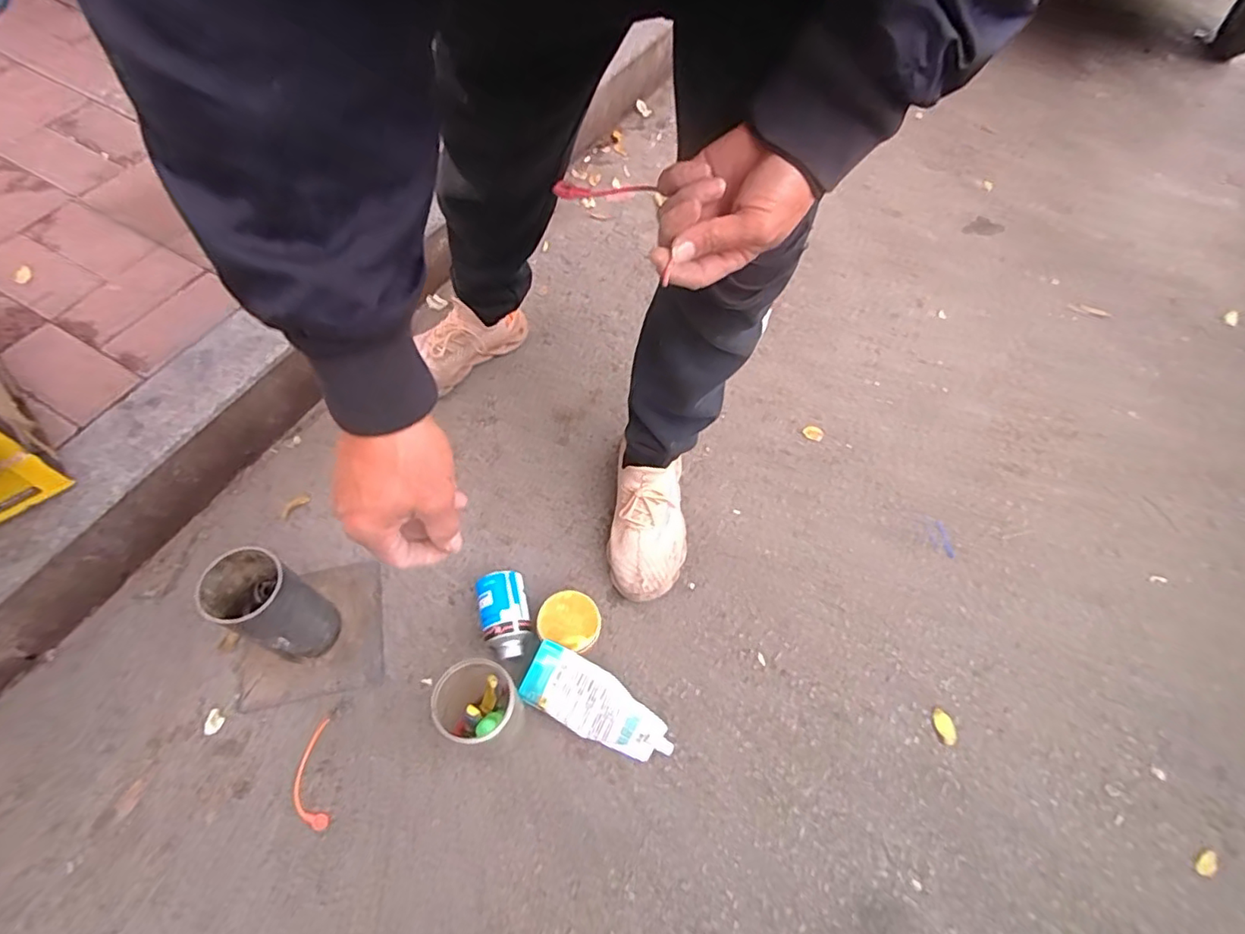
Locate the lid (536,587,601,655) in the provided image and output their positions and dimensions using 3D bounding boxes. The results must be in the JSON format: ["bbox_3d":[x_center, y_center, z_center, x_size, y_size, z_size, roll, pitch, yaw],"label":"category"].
[{"bbox_3d":[-0.070,0.203,0.779,0.081,0.015,0.077,2,60,-3],"label":"lid"}]

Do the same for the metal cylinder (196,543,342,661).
[{"bbox_3d":[-0.427,0.178,0.725,0.093,0.195,0.082,28,61,12],"label":"metal cylinder"}]

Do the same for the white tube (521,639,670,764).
[{"bbox_3d":[-0.032,0.310,0.758,0.202,0.032,0.084,32,90,2],"label":"white tube"}]

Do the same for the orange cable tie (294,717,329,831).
[{"bbox_3d":[-0.386,0.382,0.719,0.039,0.010,0.124,-10,61,-8],"label":"orange cable tie"}]

